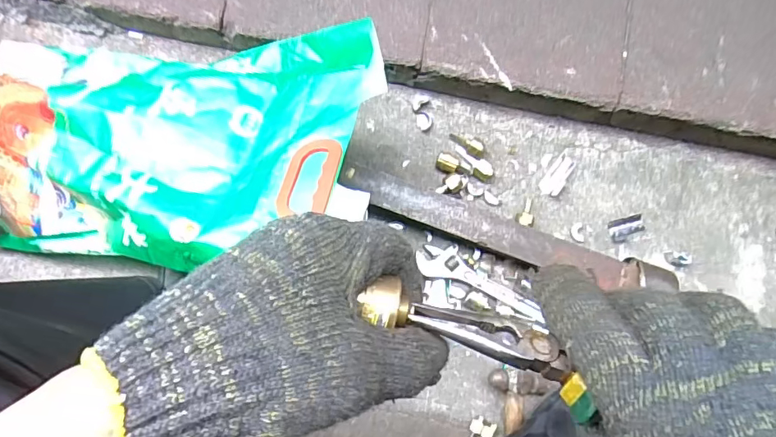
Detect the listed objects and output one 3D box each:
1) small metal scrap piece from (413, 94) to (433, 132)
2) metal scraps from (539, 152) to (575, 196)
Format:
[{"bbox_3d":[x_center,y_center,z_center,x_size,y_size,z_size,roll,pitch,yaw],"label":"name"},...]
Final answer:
[{"bbox_3d":[0.053,-0.162,0.758,0.025,0.007,0.057,-10,82,-3],"label":"small metal scrap piece"},{"bbox_3d":[0.259,-0.067,0.750,0.031,0.008,0.070,33,82,3],"label":"metal scraps"}]

